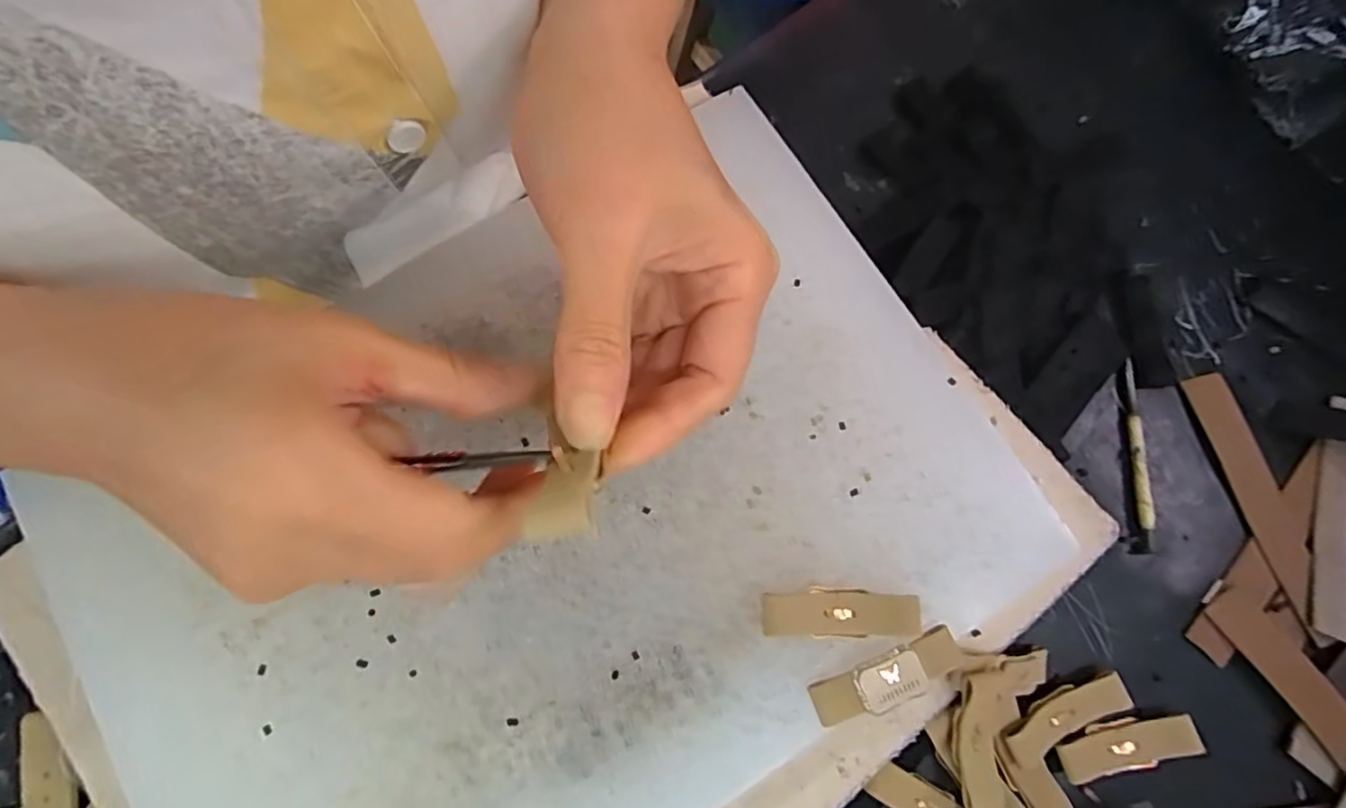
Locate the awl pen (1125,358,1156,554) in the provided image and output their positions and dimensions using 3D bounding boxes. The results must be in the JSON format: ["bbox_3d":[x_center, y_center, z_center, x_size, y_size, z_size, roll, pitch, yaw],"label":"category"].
[{"bbox_3d":[0.227,0.025,0.302,0.010,0.004,0.093,7,76,1],"label":"awl pen"}]

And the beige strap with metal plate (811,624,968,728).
[{"bbox_3d":[0.081,0.103,0.233,0.059,0.010,0.019,-21,78,-6],"label":"beige strap with metal plate"}]

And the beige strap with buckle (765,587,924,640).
[{"bbox_3d":[0.064,0.081,0.240,0.058,0.009,0.018,2,76,0],"label":"beige strap with buckle"}]

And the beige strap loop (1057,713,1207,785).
[{"bbox_3d":[0.198,0.149,0.270,0.059,0.006,0.020,-11,77,-3],"label":"beige strap loop"}]

